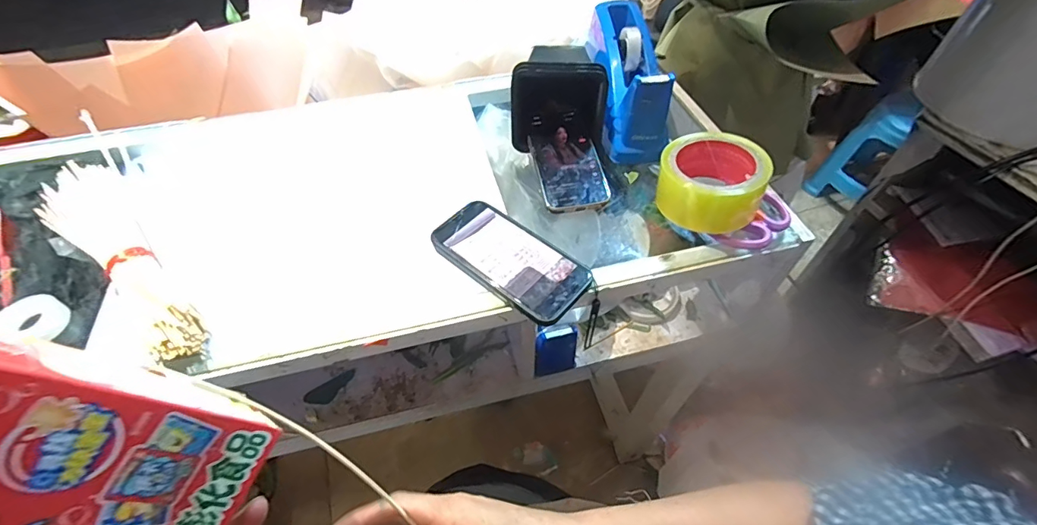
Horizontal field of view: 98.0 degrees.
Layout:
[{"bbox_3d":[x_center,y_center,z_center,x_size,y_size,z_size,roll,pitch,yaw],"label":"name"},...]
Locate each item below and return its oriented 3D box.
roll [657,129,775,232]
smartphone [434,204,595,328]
[{"bbox_3d":[0.199,-0.084,0.459,0.094,0.060,0.094,0,52,0],"label":"roll"},{"bbox_3d":[-0.010,-0.006,0.444,0.158,0.009,0.077,34,59,24],"label":"smartphone"}]

